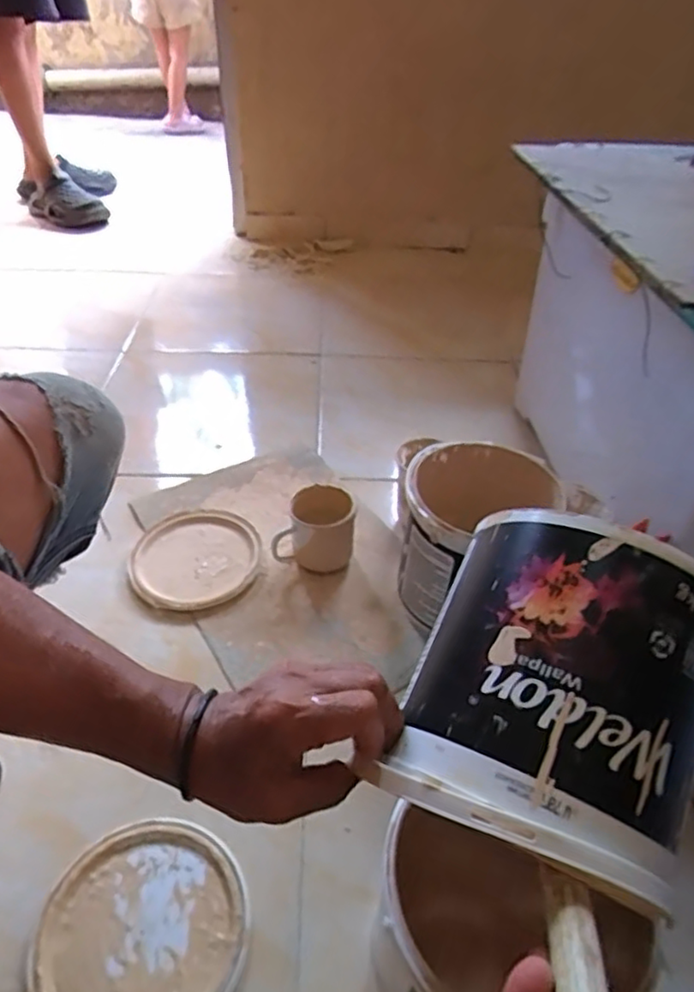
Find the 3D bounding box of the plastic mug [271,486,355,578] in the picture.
[{"bbox_3d":[-0.041,0.045,0.865,0.102,0.090,0.084,9,42,5],"label":"plastic mug"}]

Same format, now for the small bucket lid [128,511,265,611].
[{"bbox_3d":[-0.206,0.086,0.877,0.174,0.017,0.167,3,41,-3],"label":"small bucket lid"}]

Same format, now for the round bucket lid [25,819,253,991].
[{"bbox_3d":[-0.174,0.375,0.546,0.171,0.014,0.173,3,41,-3],"label":"round bucket lid"}]

